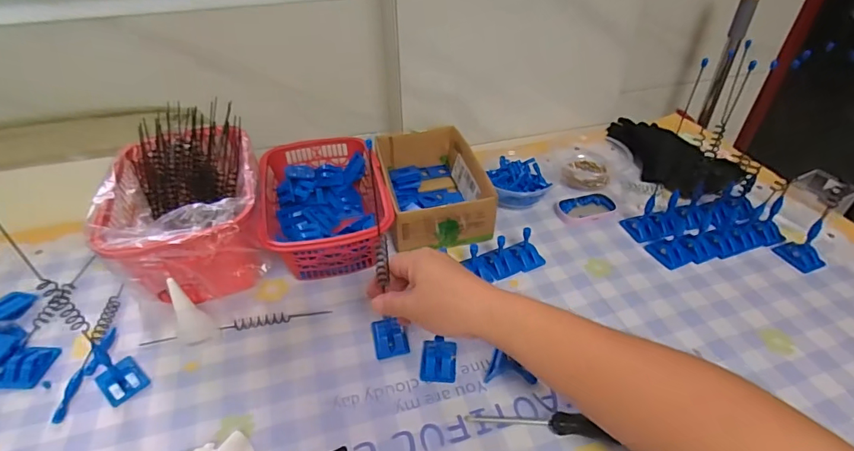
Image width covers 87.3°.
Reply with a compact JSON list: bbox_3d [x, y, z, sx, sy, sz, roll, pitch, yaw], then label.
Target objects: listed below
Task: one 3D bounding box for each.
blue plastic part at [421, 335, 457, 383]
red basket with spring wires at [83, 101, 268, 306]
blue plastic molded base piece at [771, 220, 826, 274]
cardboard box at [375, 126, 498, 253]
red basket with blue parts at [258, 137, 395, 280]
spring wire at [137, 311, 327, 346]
[{"bbox_3d":[0.012,0.128,0.437,0.034,0.022,0.042,3,41,4],"label":"blue plastic part"},{"bbox_3d":[-0.274,-0.023,0.533,0.149,0.123,0.242,-13,43,-14],"label":"red basket with spring wires"},{"bbox_3d":[0.451,0.020,0.528,0.035,0.048,0.041,-14,43,-15],"label":"blue plastic molded base piece"},{"bbox_3d":[0.004,-0.054,0.607,0.124,0.068,0.184,-10,42,-10],"label":"cardboard box"},{"bbox_3d":[-0.129,-0.028,0.573,0.144,0.075,0.206,-11,43,-12],"label":"red basket with blue parts"},{"bbox_3d":[-0.199,0.105,0.473,0.188,0.006,0.014,-11,42,-11],"label":"spring wire"}]

